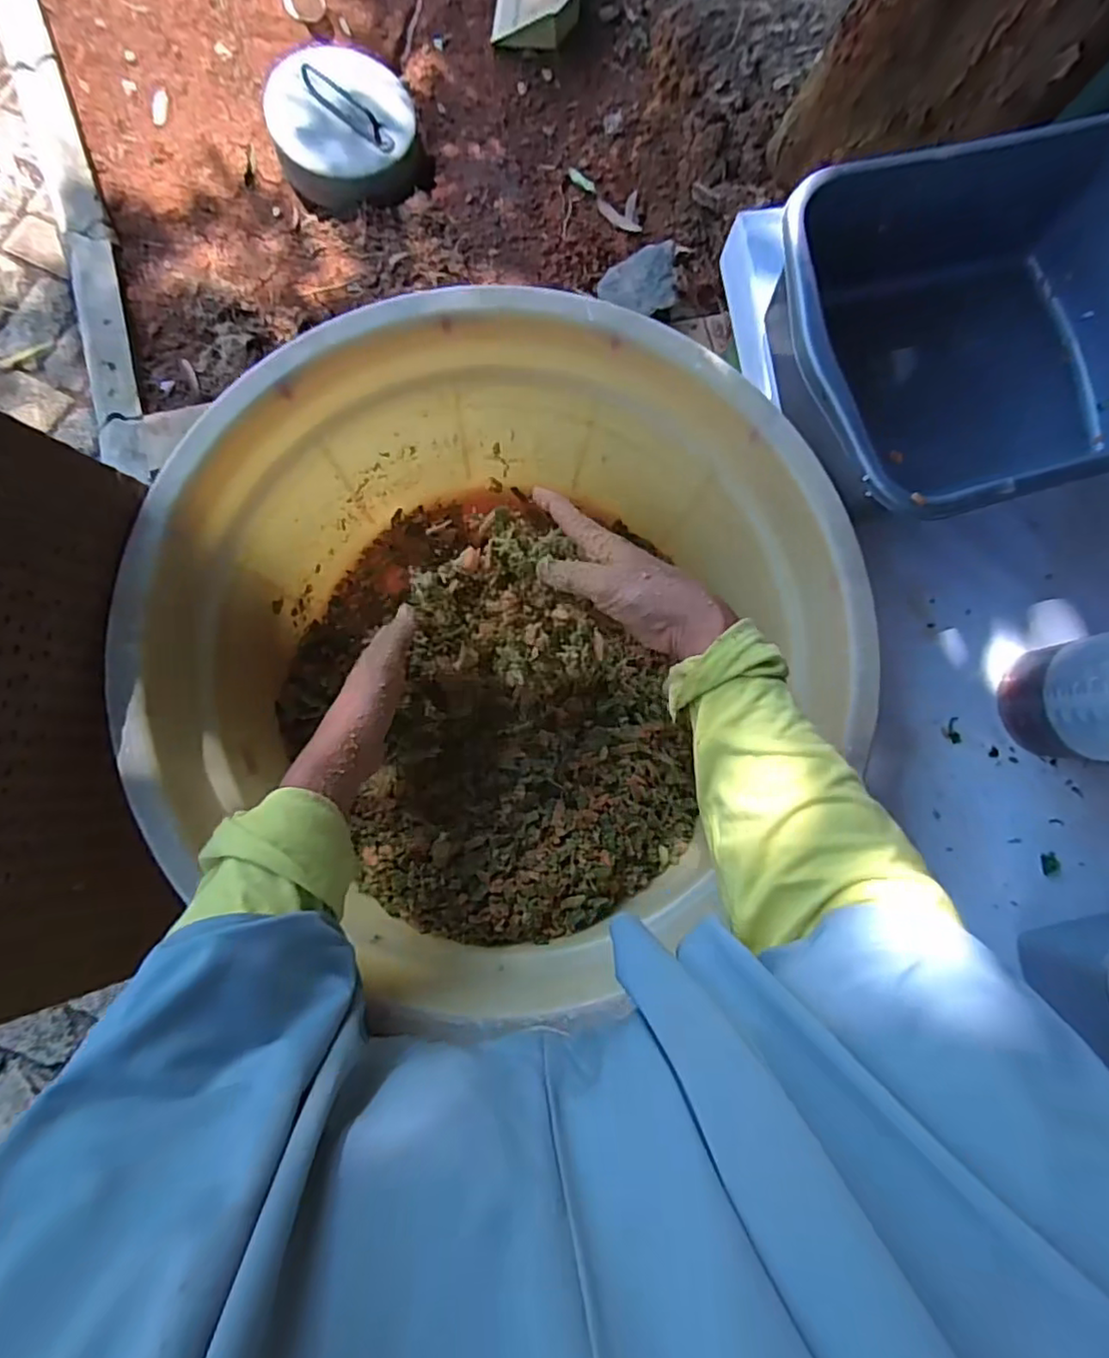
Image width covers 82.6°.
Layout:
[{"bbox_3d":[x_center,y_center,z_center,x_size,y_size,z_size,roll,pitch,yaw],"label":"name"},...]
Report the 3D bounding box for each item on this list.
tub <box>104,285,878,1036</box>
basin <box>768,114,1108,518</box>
[{"bbox_3d":[-0.048,-0.030,0.559,0.480,0.235,0.501,1,82,-5],"label":"tub"},{"bbox_3d":[0.335,-0.264,0.507,0.343,0.127,0.263,-18,86,-10],"label":"basin"}]

